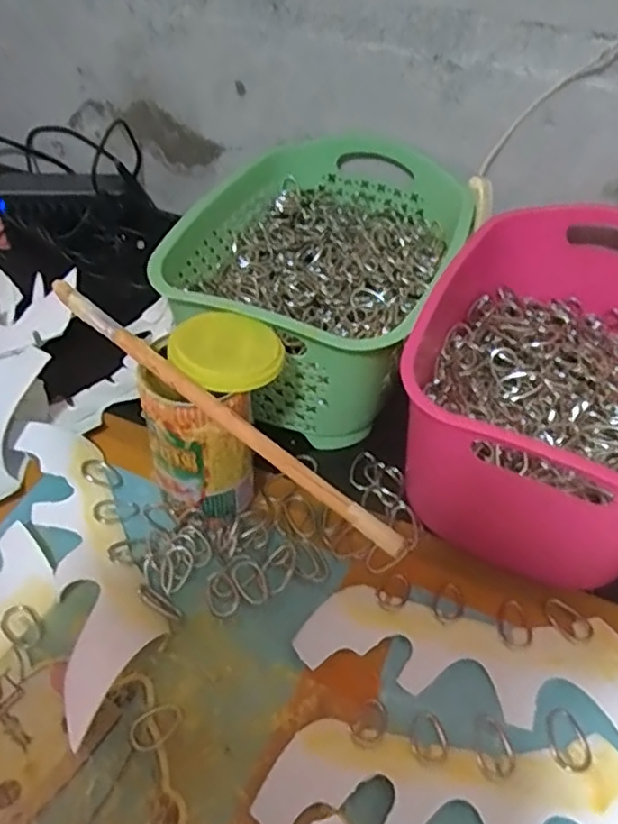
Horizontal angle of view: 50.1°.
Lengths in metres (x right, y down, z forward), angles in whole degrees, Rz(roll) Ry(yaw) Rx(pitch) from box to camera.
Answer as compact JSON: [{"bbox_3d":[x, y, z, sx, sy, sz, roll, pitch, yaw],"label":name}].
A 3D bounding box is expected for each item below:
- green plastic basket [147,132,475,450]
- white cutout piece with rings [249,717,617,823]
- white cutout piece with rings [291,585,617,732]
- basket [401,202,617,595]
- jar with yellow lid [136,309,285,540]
[{"bbox_3d":[0.010,-0.109,0.532,0.188,0.106,0.270,18,48,13],"label":"green plastic basket"},{"bbox_3d":[0.091,0.196,0.330,0.222,0.013,0.078,10,47,5],"label":"white cutout piece with rings"},{"bbox_3d":[0.108,0.144,0.382,0.218,0.007,0.076,14,47,9],"label":"white cutout piece with rings"},{"bbox_3d":[0.179,-0.022,0.467,0.188,0.123,0.260,22,49,16],"label":"basket"},{"bbox_3d":[-0.058,0.010,0.413,0.074,0.133,0.067,3,47,-2],"label":"jar with yellow lid"}]

